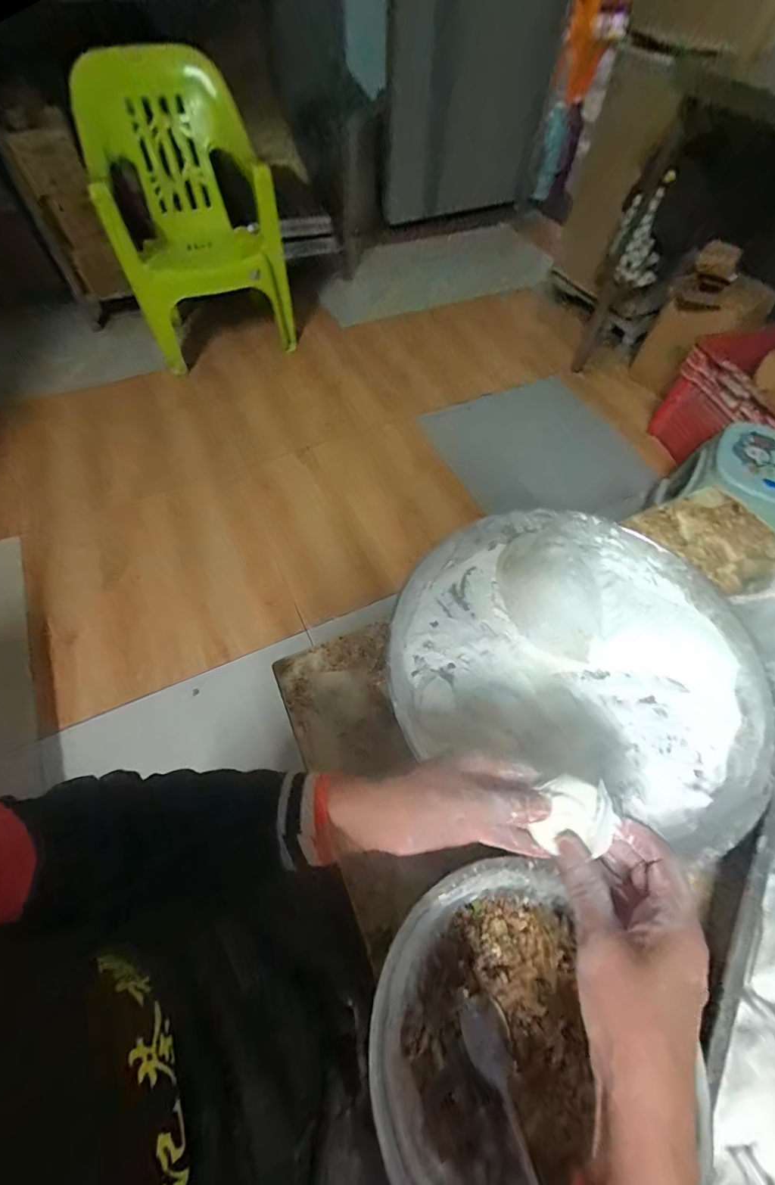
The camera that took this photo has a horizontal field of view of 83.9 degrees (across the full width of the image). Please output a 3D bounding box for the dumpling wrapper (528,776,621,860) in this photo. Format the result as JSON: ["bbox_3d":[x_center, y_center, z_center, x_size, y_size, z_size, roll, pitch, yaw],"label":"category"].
[{"bbox_3d":[0.126,0.151,0.291,0.044,0.026,0.043,8,60,3],"label":"dumpling wrapper"}]

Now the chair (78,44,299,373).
[{"bbox_3d":[-0.607,-1.196,1.355,0.477,0.656,0.575,-18,62,-12],"label":"chair"}]

